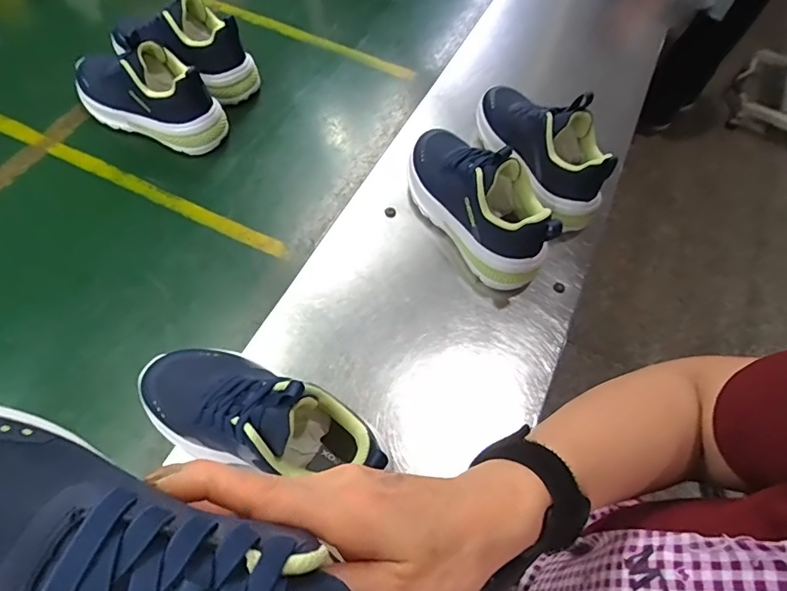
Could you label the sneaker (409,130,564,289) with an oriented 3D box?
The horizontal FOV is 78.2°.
[{"bbox_3d":[0.081,-0.102,0.489,0.067,0.105,0.197,-27,66,-21],"label":"sneaker"}]

